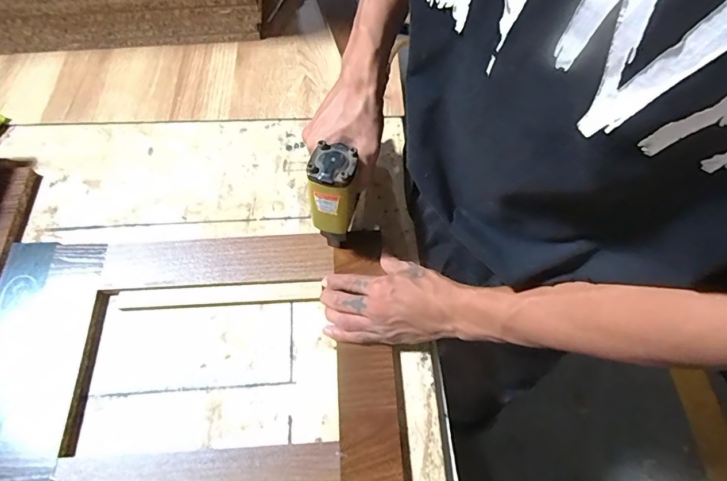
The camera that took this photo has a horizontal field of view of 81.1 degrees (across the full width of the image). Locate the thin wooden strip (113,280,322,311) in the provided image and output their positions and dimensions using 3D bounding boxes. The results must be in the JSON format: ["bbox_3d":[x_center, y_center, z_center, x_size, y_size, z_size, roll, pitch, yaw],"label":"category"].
[{"bbox_3d":[-0.168,0.063,0.487,0.231,0.014,0.019,-2,63,-2],"label":"thin wooden strip"}]

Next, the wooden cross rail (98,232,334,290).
[{"bbox_3d":[-0.170,0.027,0.508,0.261,0.018,0.060,-2,63,-2],"label":"wooden cross rail"}]

